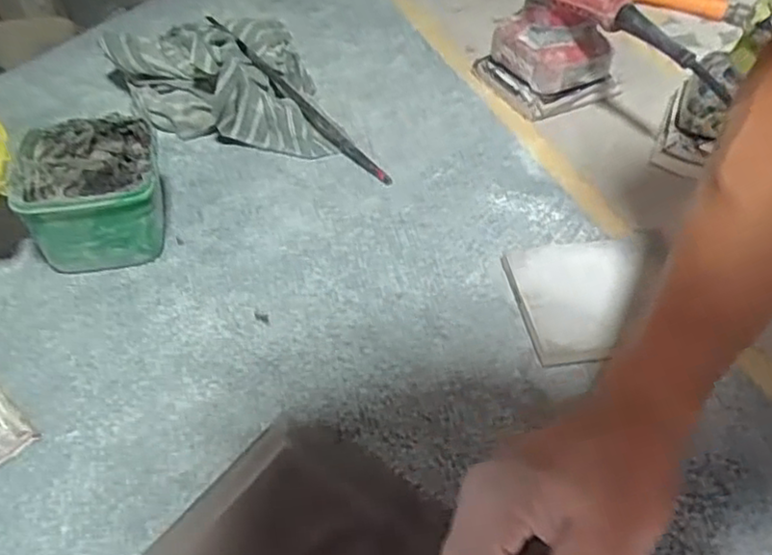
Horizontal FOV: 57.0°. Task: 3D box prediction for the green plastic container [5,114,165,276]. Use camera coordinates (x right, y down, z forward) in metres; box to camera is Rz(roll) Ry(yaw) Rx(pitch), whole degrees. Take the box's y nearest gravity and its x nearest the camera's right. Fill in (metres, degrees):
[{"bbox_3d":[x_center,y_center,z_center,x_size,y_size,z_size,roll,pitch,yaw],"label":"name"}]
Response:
[{"bbox_3d":[-0.214,-0.056,0.523,0.099,0.076,0.096,-12,45,-14],"label":"green plastic container"}]

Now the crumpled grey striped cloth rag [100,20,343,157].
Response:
[{"bbox_3d":[-0.159,-0.184,0.656,0.178,0.070,0.192,-11,45,-13],"label":"crumpled grey striped cloth rag"}]

